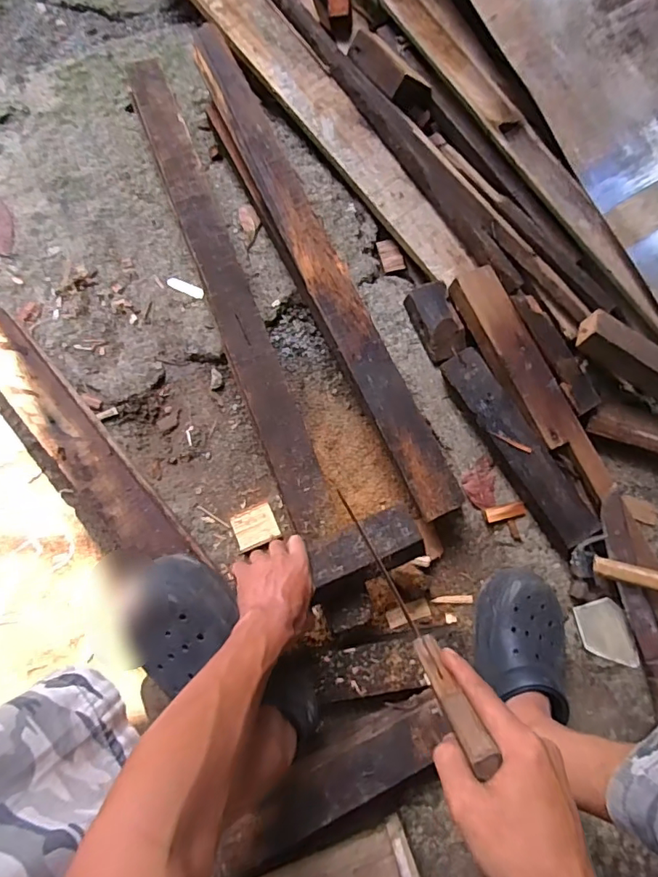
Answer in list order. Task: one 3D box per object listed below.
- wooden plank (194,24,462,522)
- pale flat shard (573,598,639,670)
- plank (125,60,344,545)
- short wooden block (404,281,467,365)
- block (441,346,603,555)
[{"bbox_3d":[-0.019,-0.263,0.744,0.069,0.032,0.793,-24,78,-7],"label":"wooden plank"},{"bbox_3d":[0.385,0.273,0.724,0.065,0.006,0.092,-15,83,4],"label":"pale flat shard"},{"bbox_3d":[-0.146,-0.219,0.728,0.066,0.031,0.747,-20,79,-7],"label":"plank"},{"bbox_3d":[0.167,-0.179,0.791,0.062,0.039,0.121,-22,78,-7],"label":"short wooden block"},{"bbox_3d":[0.270,0.011,0.754,0.068,0.044,0.309,-31,81,-9],"label":"block"}]

